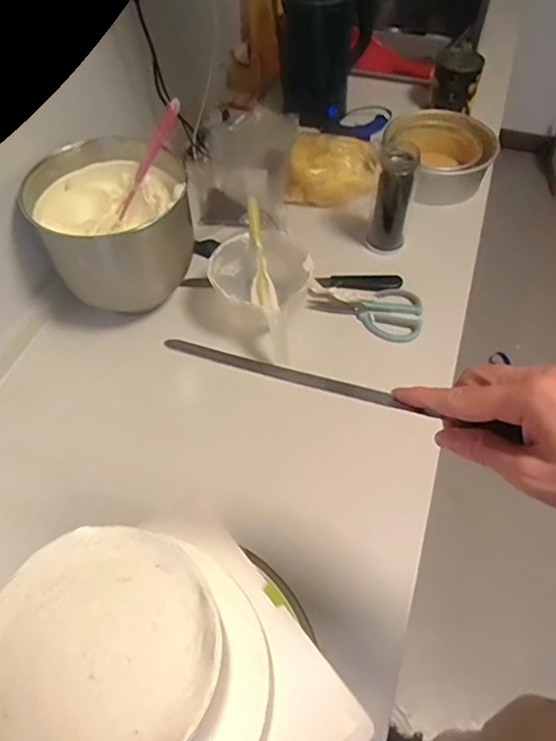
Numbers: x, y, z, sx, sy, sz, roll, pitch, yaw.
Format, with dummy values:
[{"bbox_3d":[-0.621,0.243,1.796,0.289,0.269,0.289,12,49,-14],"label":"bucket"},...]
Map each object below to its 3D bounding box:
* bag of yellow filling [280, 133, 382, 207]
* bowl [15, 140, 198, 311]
[{"bbox_3d":[0.102,-0.382,1.072,0.170,0.077,0.147,7,54,6],"label":"bag of yellow filling"},{"bbox_3d":[-0.244,-0.223,0.846,0.204,0.185,0.191,0,54,0],"label":"bowl"}]

